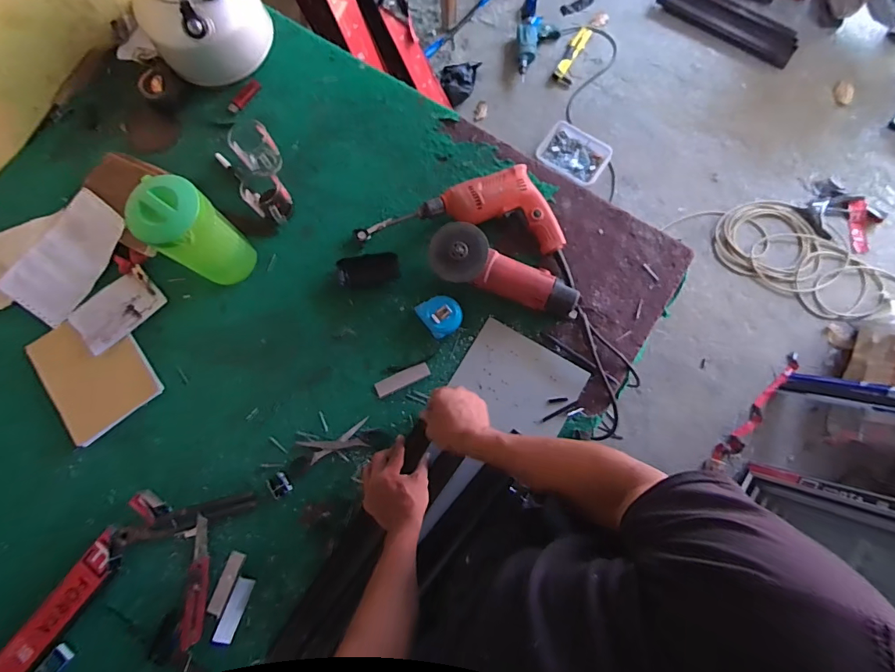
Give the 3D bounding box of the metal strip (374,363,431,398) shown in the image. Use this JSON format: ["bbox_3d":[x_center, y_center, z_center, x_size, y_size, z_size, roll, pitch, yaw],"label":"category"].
[{"bbox_3d":[-0.077,0.075,0.760,0.096,0.005,0.027,-24,79,-4],"label":"metal strip"}]

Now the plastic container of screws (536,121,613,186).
[{"bbox_3d":[0.439,-0.631,1.534,0.232,0.044,0.173,34,81,7],"label":"plastic container of screws"}]

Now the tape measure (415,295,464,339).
[{"bbox_3d":[-0.011,-0.039,0.762,0.070,0.040,0.072,-39,81,-6],"label":"tape measure"}]

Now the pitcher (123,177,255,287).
[{"bbox_3d":[-0.402,-0.161,0.709,0.105,0.199,0.103,0,79,2],"label":"pitcher"}]

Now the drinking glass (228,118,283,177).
[{"bbox_3d":[-0.348,-0.336,0.811,0.068,0.077,0.085,-36,80,-6],"label":"drinking glass"}]

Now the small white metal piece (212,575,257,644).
[{"bbox_3d":[-0.333,0.429,0.686,0.029,0.004,0.093,26,70,-26],"label":"small white metal piece"}]

